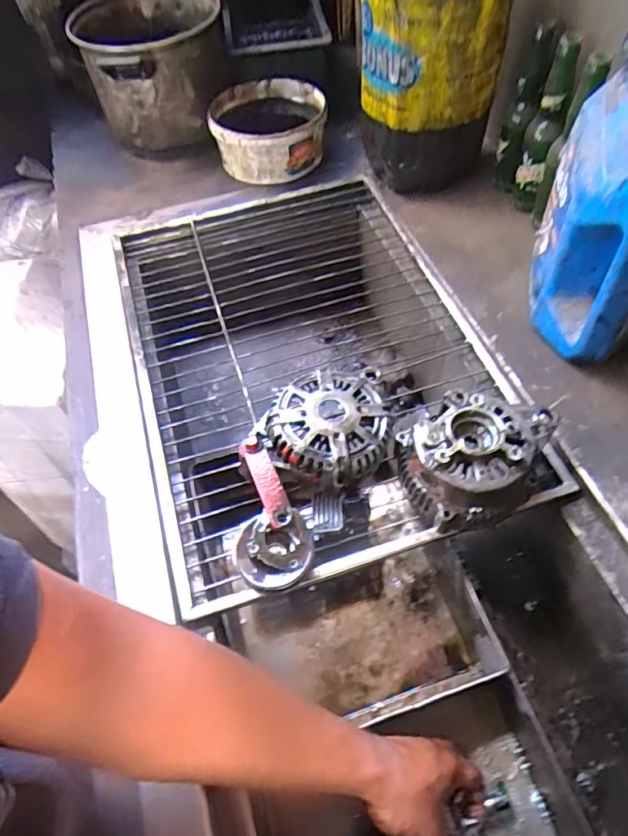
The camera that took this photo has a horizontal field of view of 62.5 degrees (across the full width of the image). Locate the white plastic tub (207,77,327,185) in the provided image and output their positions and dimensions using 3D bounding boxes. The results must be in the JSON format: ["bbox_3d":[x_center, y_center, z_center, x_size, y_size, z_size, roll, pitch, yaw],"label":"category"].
[{"bbox_3d":[-0.074,-0.479,0.845,0.184,0.079,0.162,-3,61,-2],"label":"white plastic tub"}]

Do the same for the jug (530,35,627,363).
[{"bbox_3d":[0.304,-0.212,0.530,0.106,0.279,0.159,12,58,12],"label":"jug"}]

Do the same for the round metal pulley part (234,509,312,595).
[{"bbox_3d":[-0.041,0.133,0.518,0.076,0.036,0.075,-2,56,3],"label":"round metal pulley part"}]

